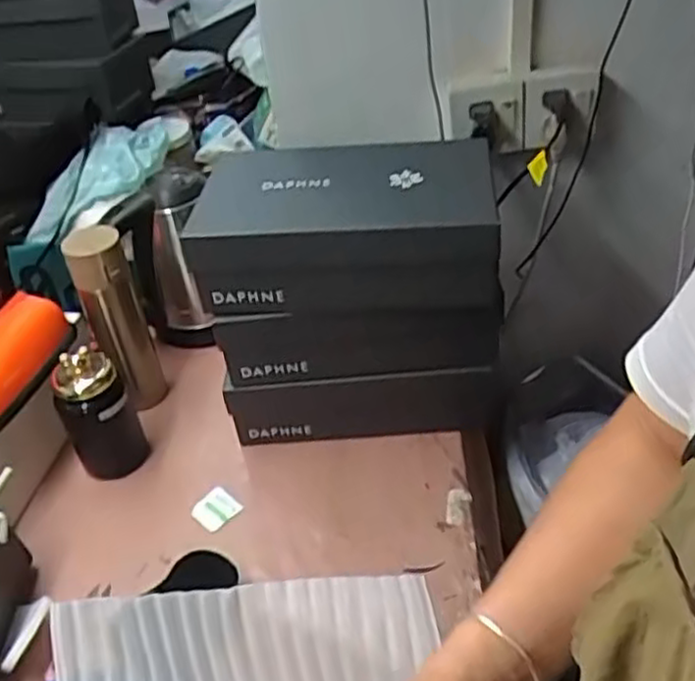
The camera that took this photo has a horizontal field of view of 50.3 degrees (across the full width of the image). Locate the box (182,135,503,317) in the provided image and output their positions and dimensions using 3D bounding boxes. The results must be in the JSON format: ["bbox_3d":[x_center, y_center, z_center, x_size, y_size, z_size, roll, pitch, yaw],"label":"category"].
[{"bbox_3d":[0.002,-0.127,0.781,0.299,0.101,0.181,-1,40,6],"label":"box"}]

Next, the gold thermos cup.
[{"bbox_3d":[-0.282,-0.028,0.900,0.067,0.254,0.069,-4,39,3],"label":"gold thermos cup"}]

